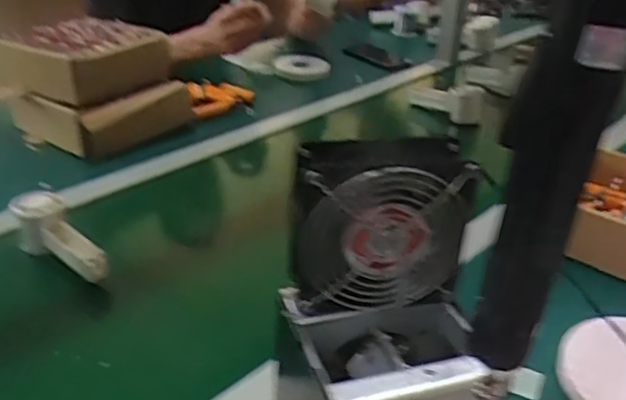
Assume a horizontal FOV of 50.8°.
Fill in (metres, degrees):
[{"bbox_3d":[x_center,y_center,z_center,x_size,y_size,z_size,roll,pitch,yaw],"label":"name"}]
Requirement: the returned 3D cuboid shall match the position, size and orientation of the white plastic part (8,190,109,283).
[{"bbox_3d":[-0.295,0.042,0.760,0.049,0.054,0.152,-23,38,-39],"label":"white plastic part"}]

